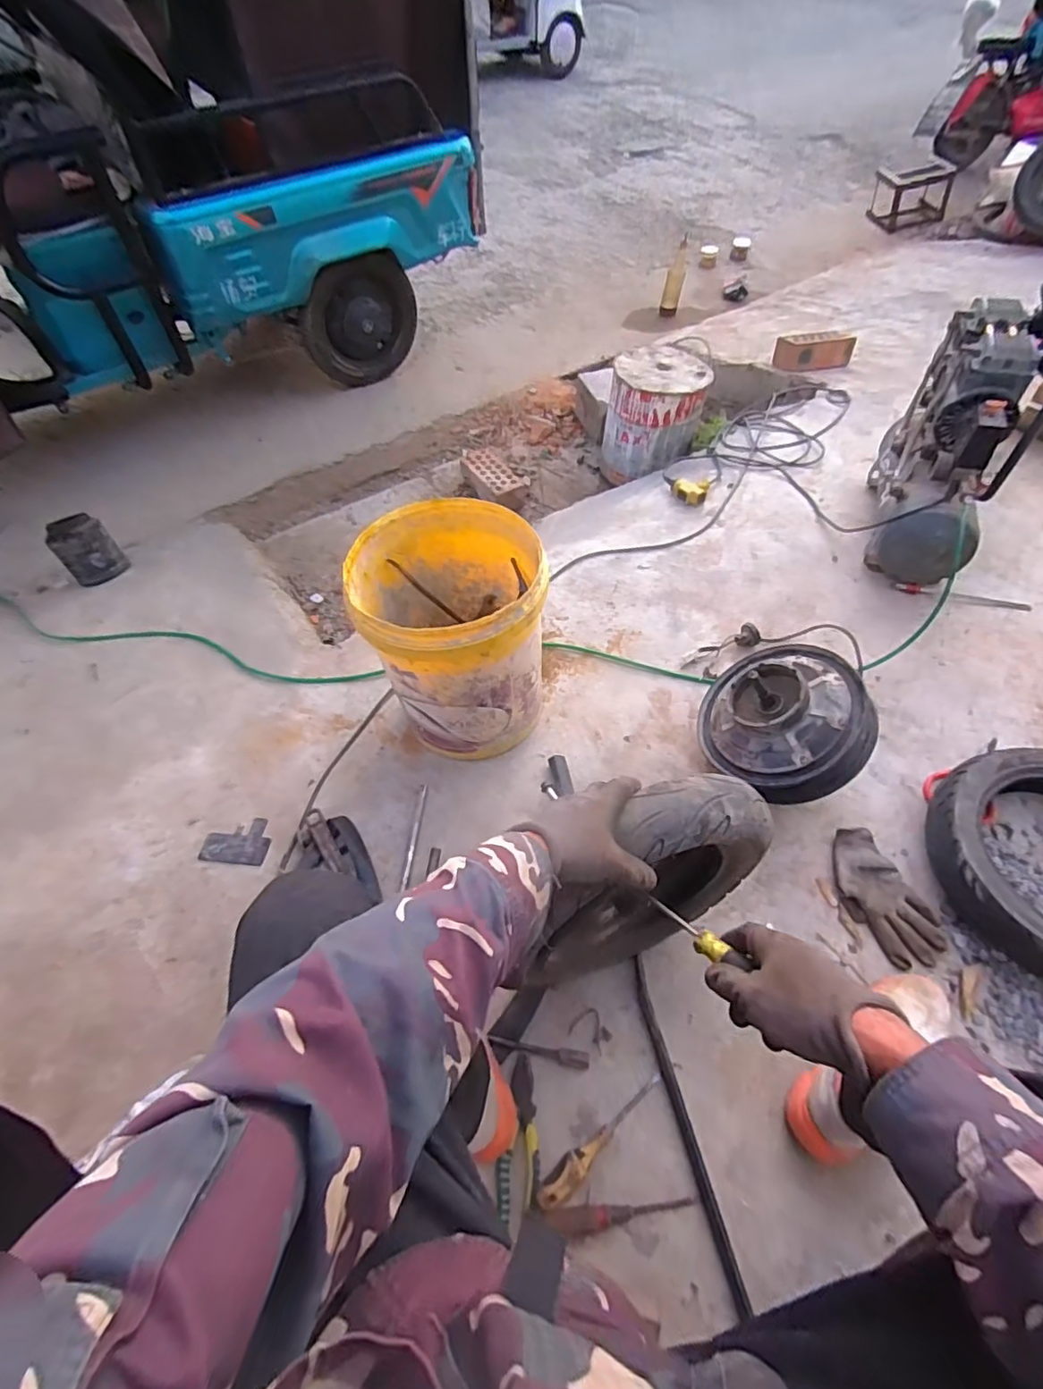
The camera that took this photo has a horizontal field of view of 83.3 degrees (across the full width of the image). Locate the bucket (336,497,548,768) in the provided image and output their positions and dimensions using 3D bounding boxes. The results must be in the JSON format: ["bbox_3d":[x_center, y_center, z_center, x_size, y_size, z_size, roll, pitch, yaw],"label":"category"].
[{"bbox_3d":[-0.108,-0.095,1.014,0.288,0.354,0.284,0,58,0],"label":"bucket"}]

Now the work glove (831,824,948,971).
[{"bbox_3d":[0.560,0.313,0.920,0.108,0.028,0.207,-19,60,-11],"label":"work glove"}]

